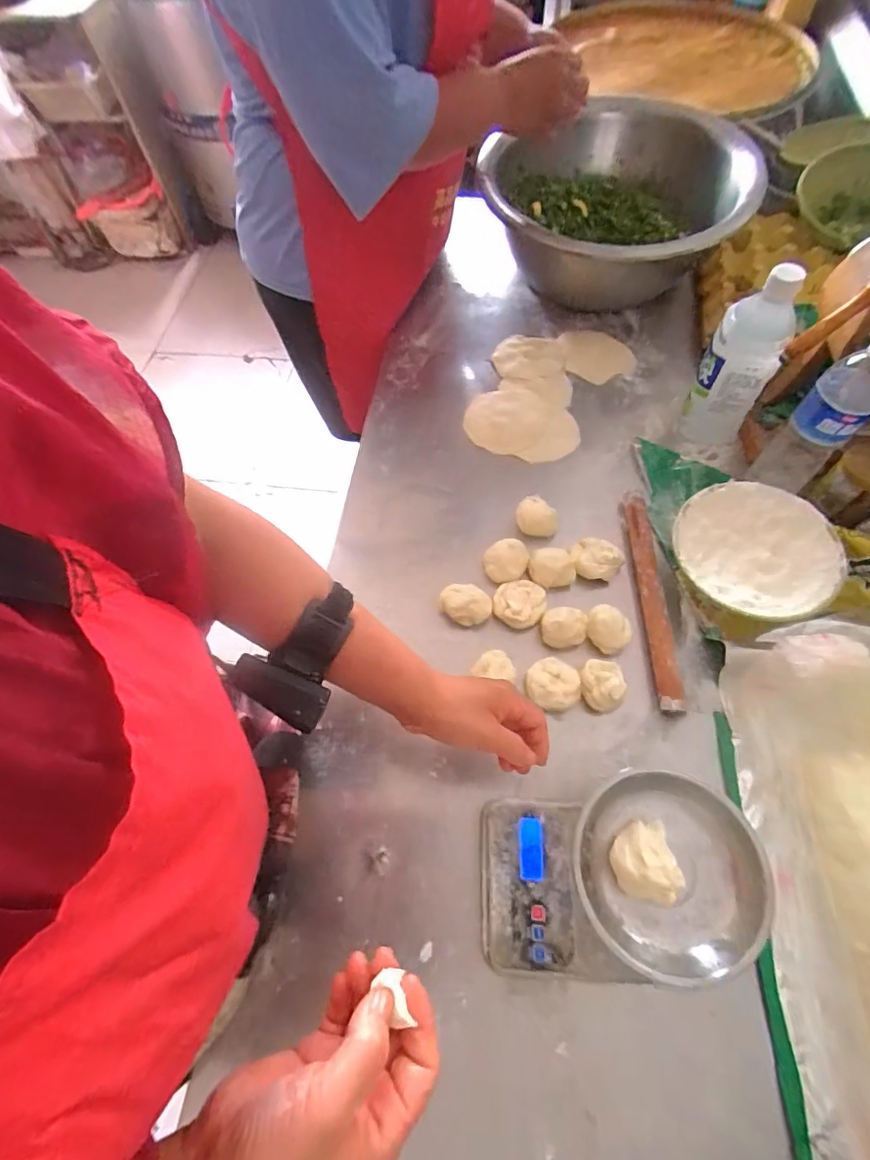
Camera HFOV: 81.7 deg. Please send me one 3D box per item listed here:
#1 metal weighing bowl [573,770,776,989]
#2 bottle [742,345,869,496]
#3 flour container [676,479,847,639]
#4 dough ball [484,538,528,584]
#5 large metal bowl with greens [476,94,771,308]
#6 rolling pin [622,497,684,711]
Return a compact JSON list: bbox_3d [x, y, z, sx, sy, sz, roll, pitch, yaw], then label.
[{"bbox_3d":[0.191,0.240,0.416,0.142,0.040,0.144,-1,63,3],"label":"metal weighing bowl"},{"bbox_3d":[0.413,-0.162,0.541,0.063,0.208,0.062,36,70,19],"label":"bottle"},{"bbox_3d":[0.355,-0.022,0.575,0.160,0.070,0.163,-1,63,3],"label":"flour container"},{"bbox_3d":[0.085,-0.024,0.607,0.051,0.019,0.052,-1,63,3],"label":"dough ball"},{"bbox_3d":[0.267,-0.575,0.789,0.369,0.163,0.339,13,65,10],"label":"large metal bowl with greens"},{"bbox_3d":[0.250,0.019,0.583,0.024,0.031,0.258,0,63,3],"label":"rolling pin"}]

